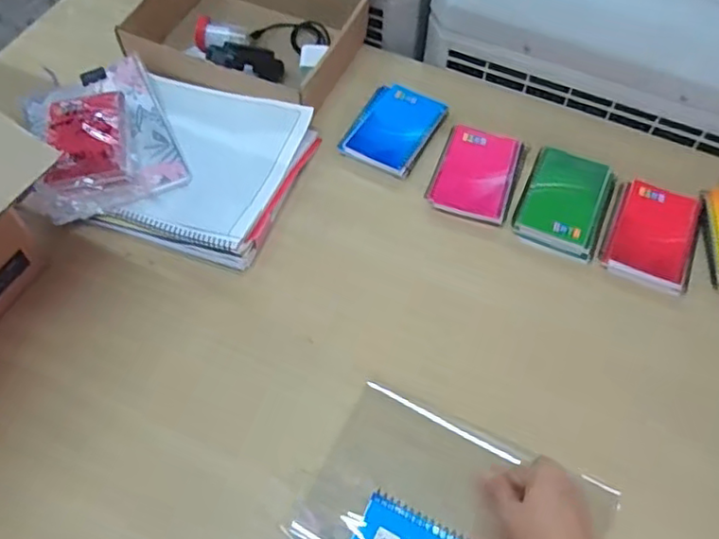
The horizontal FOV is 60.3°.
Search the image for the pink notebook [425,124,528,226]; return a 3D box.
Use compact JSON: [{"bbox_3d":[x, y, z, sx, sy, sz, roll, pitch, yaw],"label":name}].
[{"bbox_3d":[0.144,-0.119,0.759,0.098,0.008,0.140,19,59,10],"label":"pink notebook"}]

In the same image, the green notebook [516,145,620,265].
[{"bbox_3d":[0.242,-0.079,0.727,0.094,0.027,0.129,22,59,12],"label":"green notebook"}]

